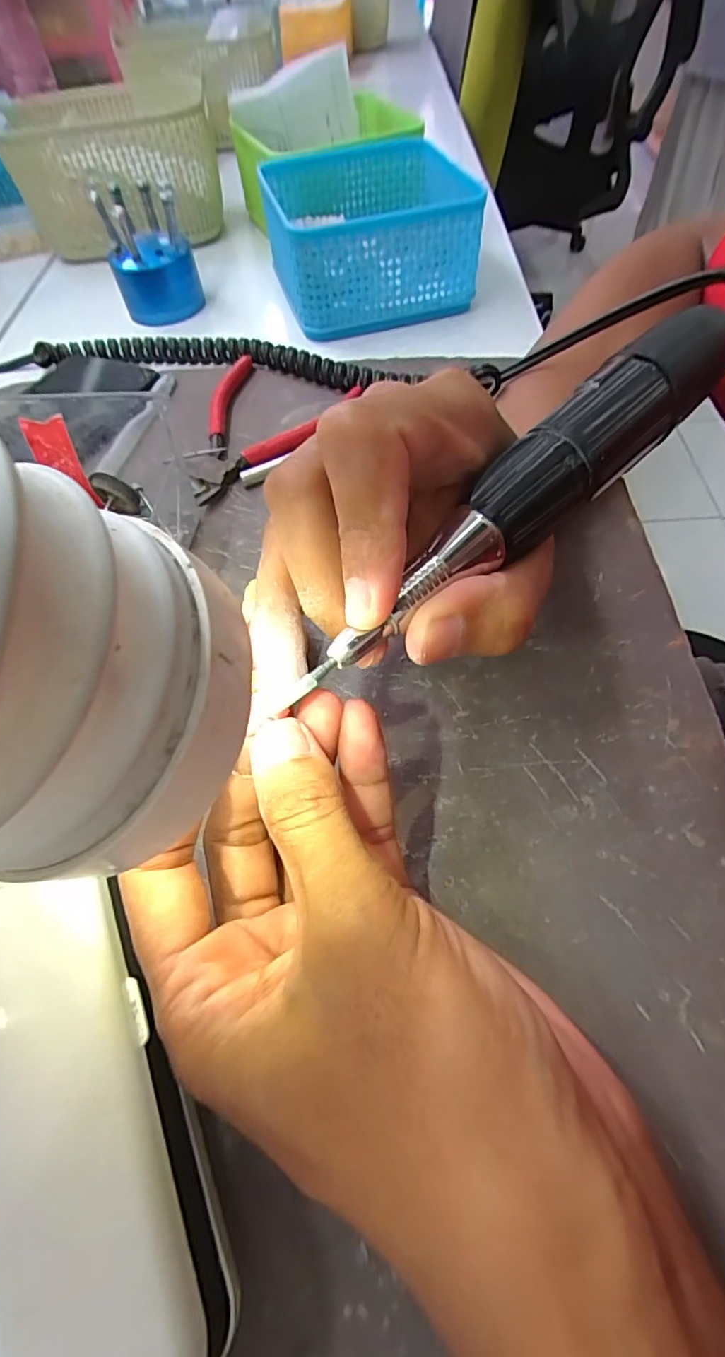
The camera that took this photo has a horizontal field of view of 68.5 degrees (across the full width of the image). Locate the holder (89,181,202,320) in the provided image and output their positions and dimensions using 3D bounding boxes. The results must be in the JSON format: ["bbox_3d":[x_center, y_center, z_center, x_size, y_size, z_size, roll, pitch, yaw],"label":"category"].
[{"bbox_3d":[-0.157,-0.313,0.388,0.058,0.064,0.064,-20,58,-8],"label":"holder"}]

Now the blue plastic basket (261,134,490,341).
[{"bbox_3d":[0.003,-0.320,0.384,0.129,0.060,0.139,-12,57,-3],"label":"blue plastic basket"}]

